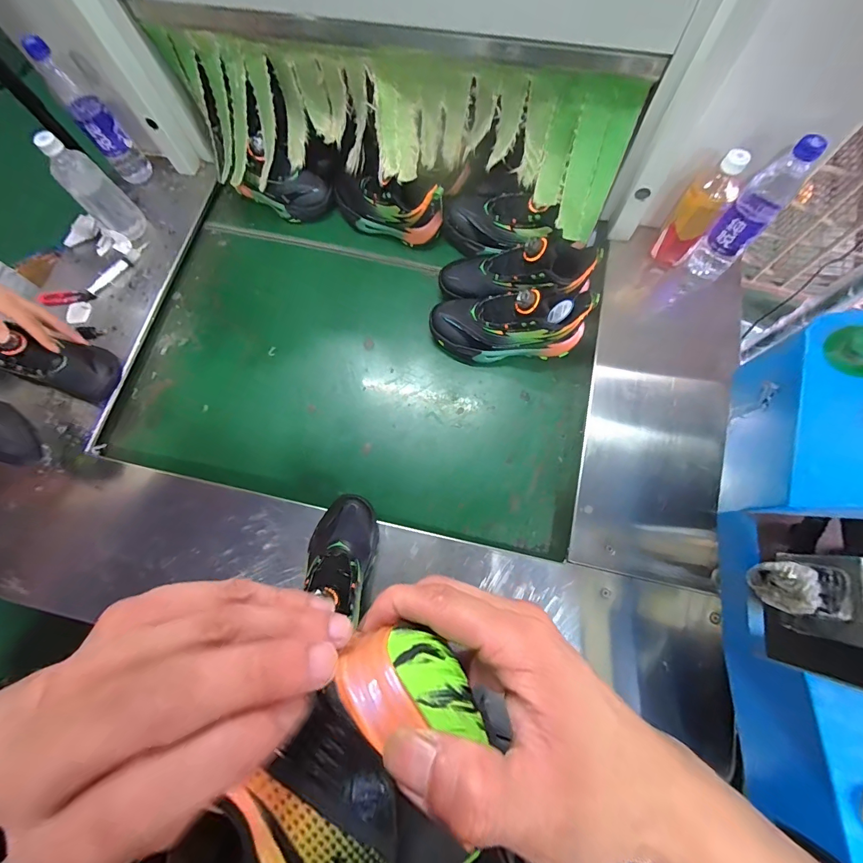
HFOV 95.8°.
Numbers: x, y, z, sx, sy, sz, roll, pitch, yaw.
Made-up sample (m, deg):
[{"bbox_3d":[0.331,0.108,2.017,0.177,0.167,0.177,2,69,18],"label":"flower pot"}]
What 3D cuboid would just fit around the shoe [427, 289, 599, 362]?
[{"bbox_3d":[0.129,-0.183,0.662,0.263,0.134,0.098,0,73,16],"label":"shoe"}]

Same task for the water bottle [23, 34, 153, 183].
[{"bbox_3d":[-0.609,-0.565,0.705,0.061,0.221,0.074,-39,76,-9],"label":"water bottle"}]

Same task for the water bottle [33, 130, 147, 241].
[{"bbox_3d":[-0.576,-0.410,0.676,0.066,0.192,0.056,-44,77,-10],"label":"water bottle"}]

